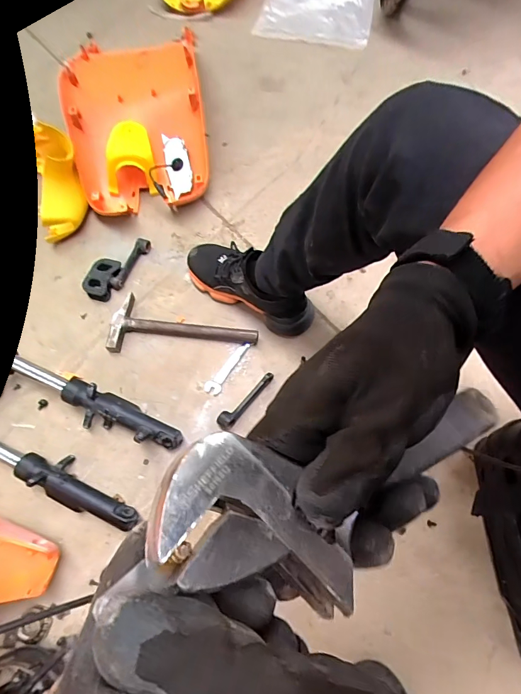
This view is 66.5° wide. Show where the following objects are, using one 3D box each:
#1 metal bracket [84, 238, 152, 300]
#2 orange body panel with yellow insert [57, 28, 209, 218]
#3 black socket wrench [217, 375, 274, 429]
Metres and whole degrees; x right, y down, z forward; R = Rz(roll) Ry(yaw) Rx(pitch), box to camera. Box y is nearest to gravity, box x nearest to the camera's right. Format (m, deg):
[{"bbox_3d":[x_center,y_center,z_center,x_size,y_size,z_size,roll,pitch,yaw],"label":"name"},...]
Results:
[{"bbox_3d":[-0.304,-0.169,0.822,0.076,0.028,0.163,22,67,14],"label":"metal bracket"},{"bbox_3d":[-0.276,-0.510,0.916,0.305,0.093,0.409,-13,82,4],"label":"orange body panel with yellow insert"},{"bbox_3d":[-0.025,0.090,0.680,0.026,0.027,0.123,39,72,20],"label":"black socket wrench"}]

